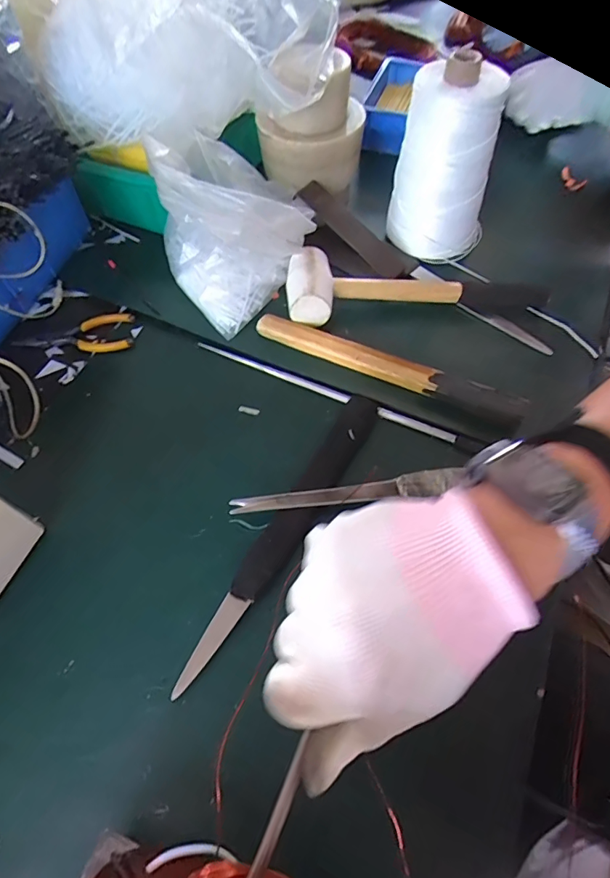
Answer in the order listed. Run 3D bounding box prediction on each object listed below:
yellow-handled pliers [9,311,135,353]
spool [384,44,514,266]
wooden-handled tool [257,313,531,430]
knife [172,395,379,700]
[{"bbox_3d":[-0.233,-0.104,0.481,0.117,0.009,0.044,-7,60,-4],"label":"yellow-handled pliers"},{"bbox_3d":[0.140,-0.274,0.465,0.085,0.167,0.079,0,60,0],"label":"spool"},{"bbox_3d":[0.073,-0.068,0.442,0.252,0.022,0.024,23,62,13],"label":"wooden-handled tool"},{"bbox_3d":[-0.010,0.066,0.375,0.031,0.021,0.268,26,63,14],"label":"knife"}]

